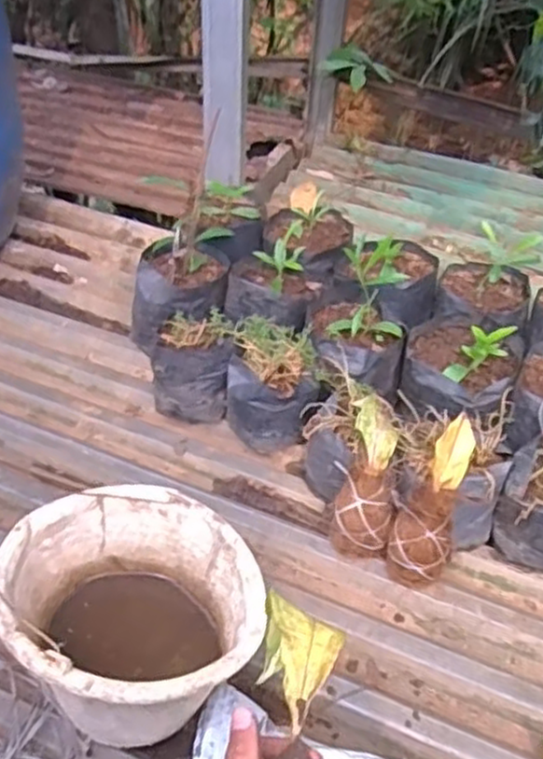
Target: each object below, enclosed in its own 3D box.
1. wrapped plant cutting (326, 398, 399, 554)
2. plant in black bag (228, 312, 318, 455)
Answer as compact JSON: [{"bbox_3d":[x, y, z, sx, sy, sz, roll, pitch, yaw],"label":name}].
[{"bbox_3d":[0.117,0.121,0.907,0.074,0.194,0.068,10,2,6],"label":"wrapped plant cutting"},{"bbox_3d":[0.002,0.009,1.041,0.125,0.129,0.122,8,43,5],"label":"plant in black bag"}]

